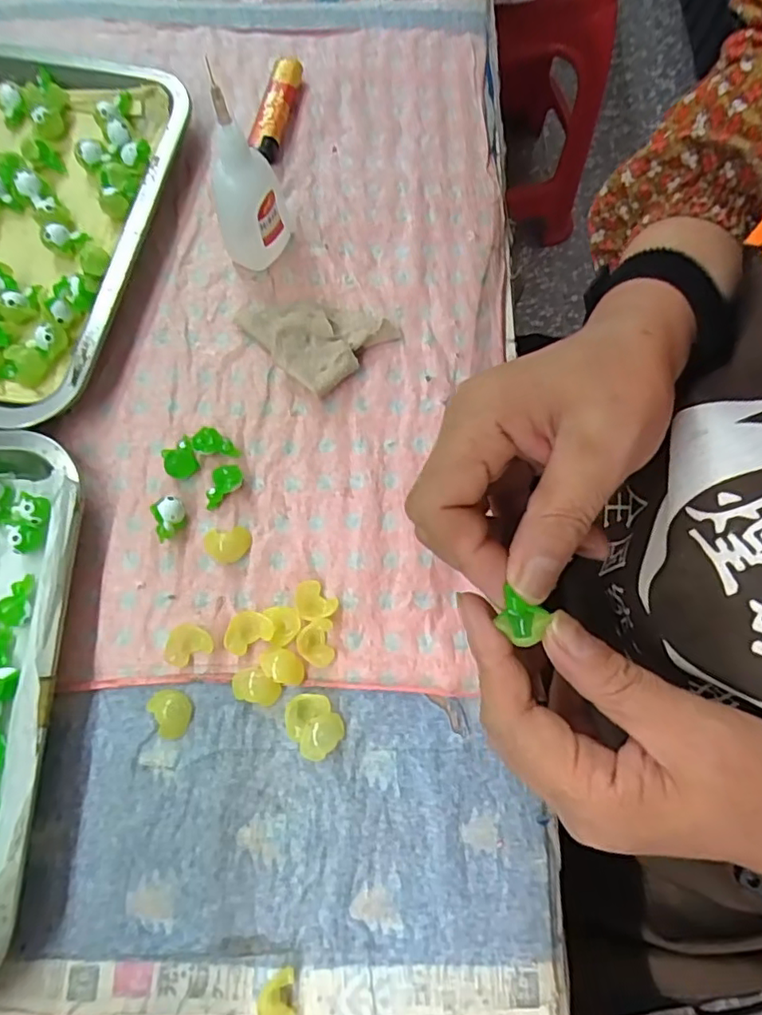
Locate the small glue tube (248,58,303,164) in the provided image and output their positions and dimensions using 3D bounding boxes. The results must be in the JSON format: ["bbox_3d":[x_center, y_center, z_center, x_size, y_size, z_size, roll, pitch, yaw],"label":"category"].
[{"bbox_3d":[-0.066,-0.257,0.381,0.019,0.016,0.071,15,73,3],"label":"small glue tube"}]

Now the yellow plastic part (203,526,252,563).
[{"bbox_3d":[-0.081,0.019,0.311,0.024,0.009,0.018,-14,73,-6],"label":"yellow plastic part"}]

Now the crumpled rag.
[{"bbox_3d":[-0.038,-0.108,0.346,0.064,0.018,0.073,-43,78,-14],"label":"crumpled rag"}]

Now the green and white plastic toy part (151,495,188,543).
[{"bbox_3d":[-0.111,0.006,0.311,0.015,0.015,0.021,-16,73,-7],"label":"green and white plastic toy part"}]

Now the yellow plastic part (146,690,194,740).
[{"bbox_3d":[-0.101,0.098,0.285,0.018,0.008,0.023,-36,77,-12],"label":"yellow plastic part"}]

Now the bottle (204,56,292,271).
[{"bbox_3d":[-0.074,-0.181,0.321,0.039,0.102,0.042,-9,72,-5],"label":"bottle"}]

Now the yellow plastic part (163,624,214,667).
[{"bbox_3d":[-0.096,0.067,0.293,0.024,0.009,0.017,-25,75,-9],"label":"yellow plastic part"}]

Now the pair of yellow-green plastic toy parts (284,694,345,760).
[{"bbox_3d":[-0.032,0.102,0.281,0.023,0.013,0.029,-36,78,-11],"label":"pair of yellow-green plastic toy parts"}]

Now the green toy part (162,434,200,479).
[{"bbox_3d":[-0.110,-0.027,0.325,0.016,0.011,0.022,-16,73,-7],"label":"green toy part"}]

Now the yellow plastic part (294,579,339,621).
[{"bbox_3d":[-0.035,0.048,0.300,0.018,0.012,0.023,-41,78,-13],"label":"yellow plastic part"}]

